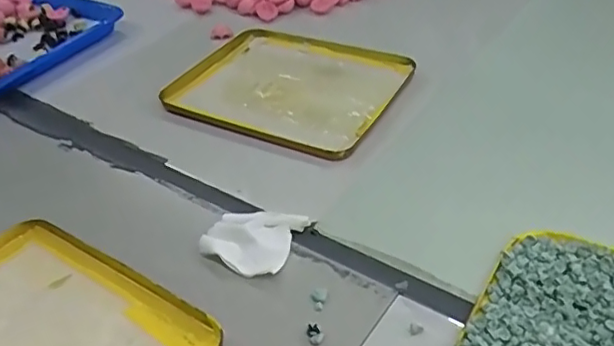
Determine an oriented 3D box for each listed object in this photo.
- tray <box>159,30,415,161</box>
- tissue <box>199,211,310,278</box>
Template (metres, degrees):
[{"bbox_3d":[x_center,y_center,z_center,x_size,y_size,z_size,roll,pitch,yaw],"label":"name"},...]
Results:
[{"bbox_3d":[-0.018,-0.105,0.692,0.242,0.023,0.230,17,44,25],"label":"tray"},{"bbox_3d":[-0.048,0.055,0.504,0.077,0.016,0.068,10,42,19],"label":"tissue"}]

